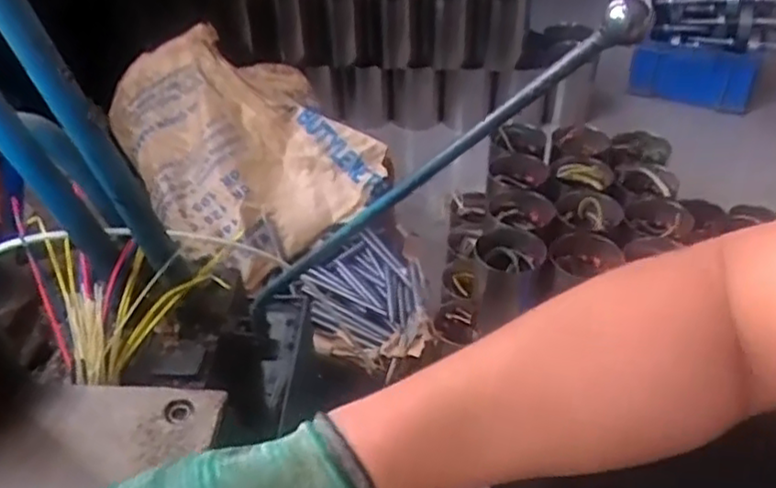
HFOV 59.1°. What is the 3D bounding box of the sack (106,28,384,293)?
[{"bbox_3d":[-0.234,-0.160,1.120,0.342,0.114,0.433,-30,76,-17],"label":"sack"}]

